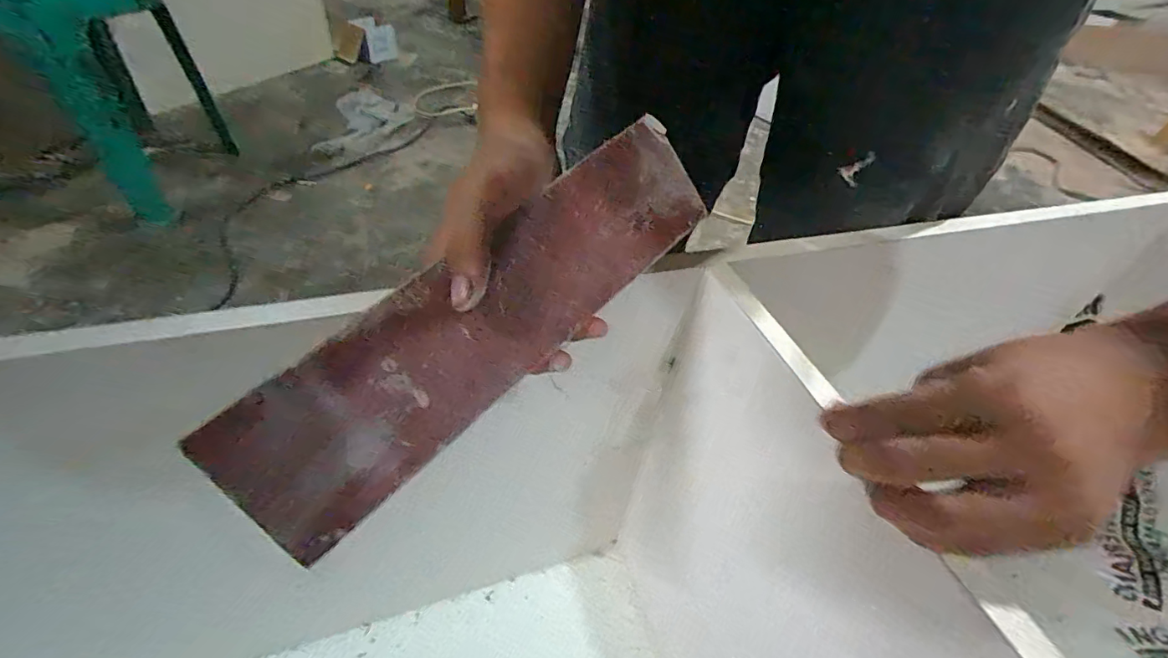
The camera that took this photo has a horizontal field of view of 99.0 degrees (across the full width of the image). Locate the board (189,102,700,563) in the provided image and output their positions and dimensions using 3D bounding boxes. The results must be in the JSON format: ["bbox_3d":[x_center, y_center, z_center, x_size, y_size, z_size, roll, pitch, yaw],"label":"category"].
[{"bbox_3d":[-0.040,-0.015,0.266,0.293,0.073,0.005,-42,19,-24],"label":"board"}]

